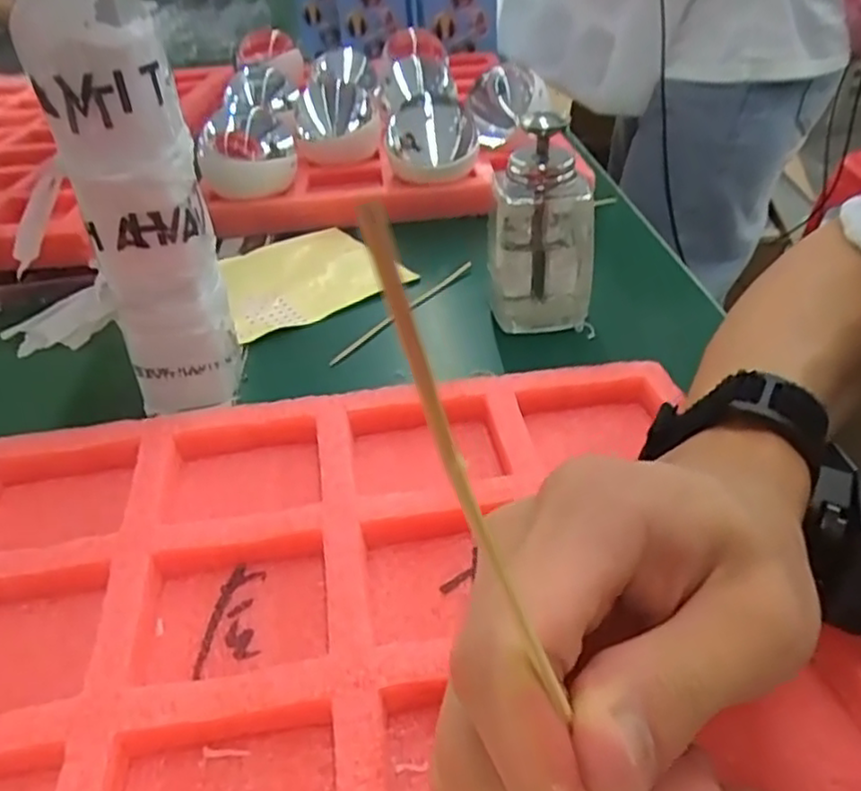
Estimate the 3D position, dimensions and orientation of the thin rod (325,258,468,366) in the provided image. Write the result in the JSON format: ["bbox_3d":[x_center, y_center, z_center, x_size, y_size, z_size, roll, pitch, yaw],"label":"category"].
[{"bbox_3d":[-0.017,-0.058,0.468,0.007,0.008,0.146,21,43,31],"label":"thin rod"}]

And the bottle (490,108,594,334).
[{"bbox_3d":[0.067,-0.102,0.422,0.058,0.117,0.046,-5,37,-2],"label":"bottle"}]

